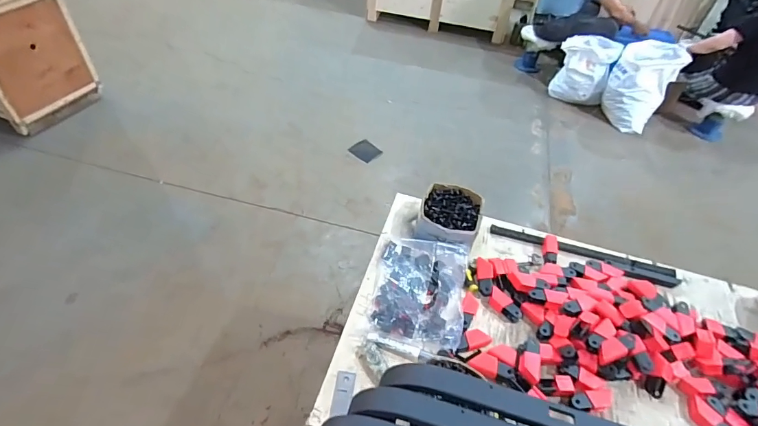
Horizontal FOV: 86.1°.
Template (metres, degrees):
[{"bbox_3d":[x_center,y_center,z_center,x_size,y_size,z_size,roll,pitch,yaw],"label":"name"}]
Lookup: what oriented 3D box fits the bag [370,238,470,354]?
[{"bbox_3d":[0.089,0.162,0.888,0.195,0.040,0.253,12,47,5],"label":"bag"}]

